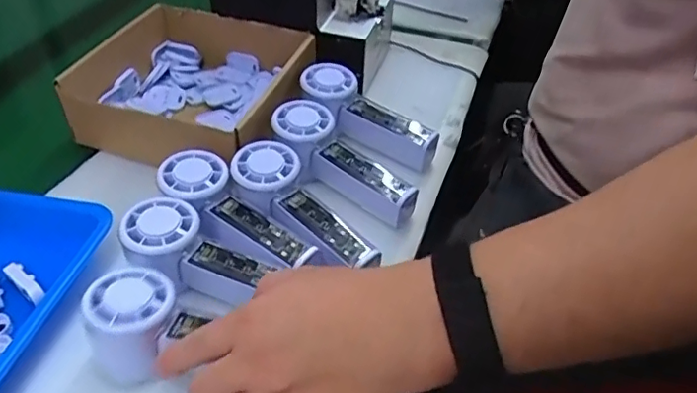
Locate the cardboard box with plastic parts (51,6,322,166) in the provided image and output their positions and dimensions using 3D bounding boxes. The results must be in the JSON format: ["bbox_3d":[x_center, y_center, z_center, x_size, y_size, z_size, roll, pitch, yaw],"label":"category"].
[{"bbox_3d":[-0.161,-0.116,0.602,0.209,0.071,0.199,15,45,13],"label":"cardboard box with plastic parts"}]

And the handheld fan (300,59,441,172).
[{"bbox_3d":[0.018,-0.084,0.574,0.160,0.048,0.058,37,51,10],"label":"handheld fan"}]

